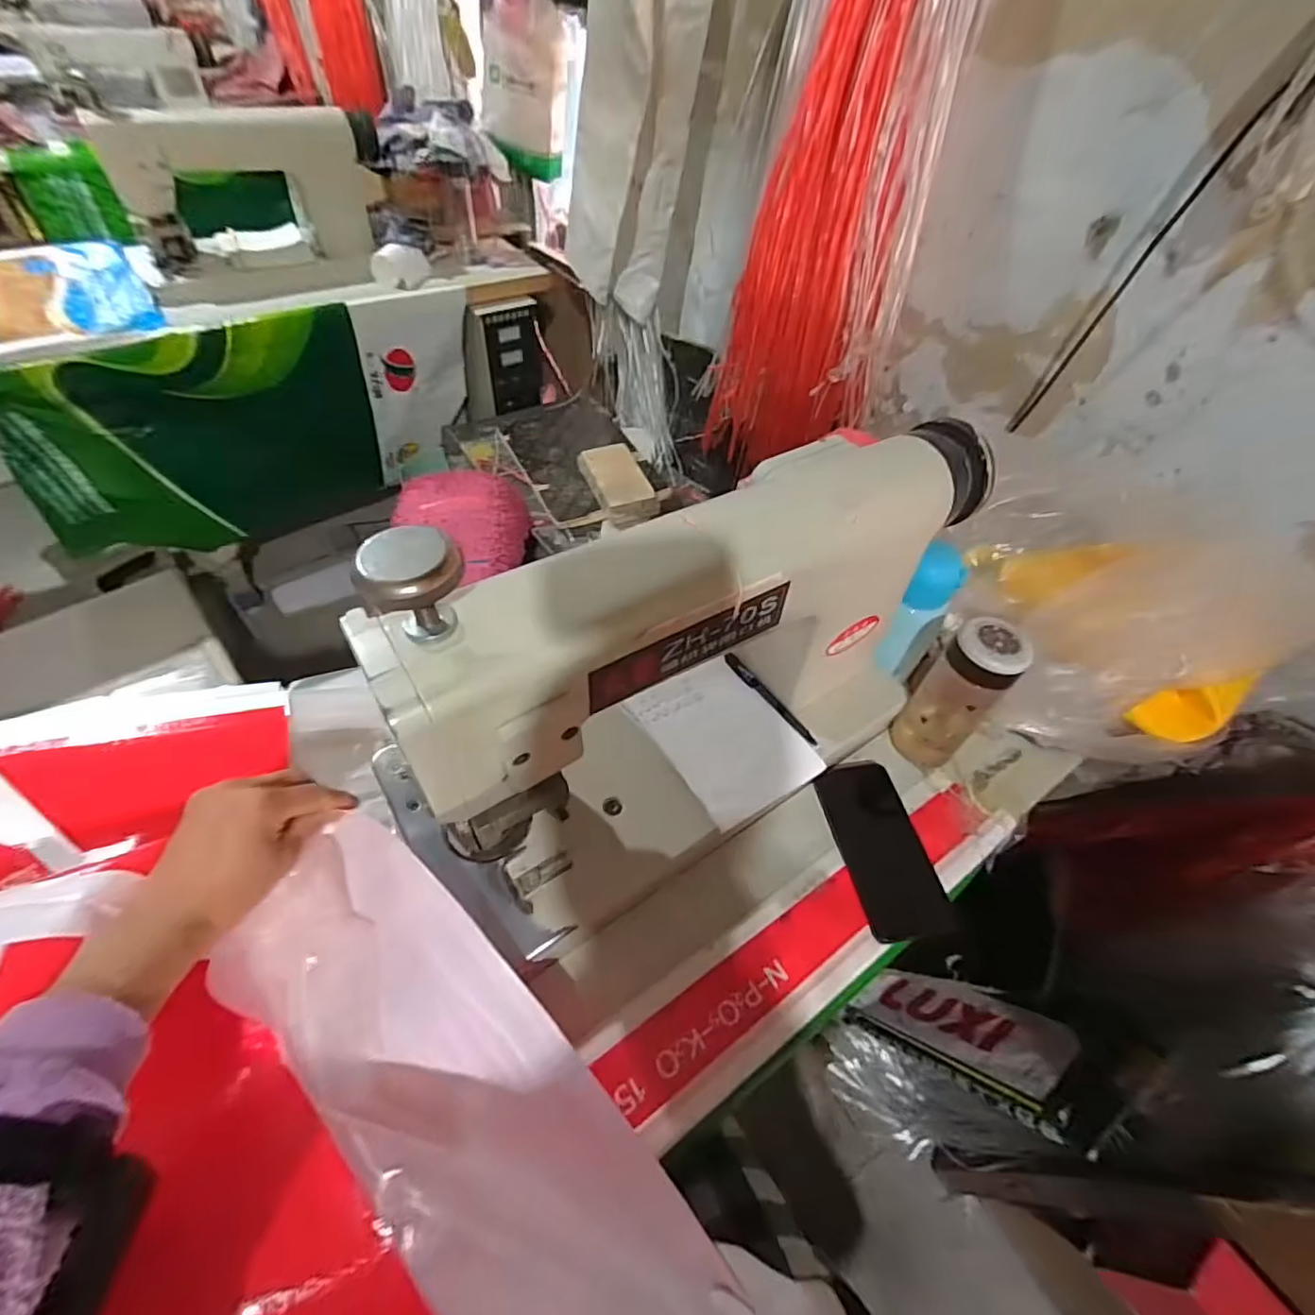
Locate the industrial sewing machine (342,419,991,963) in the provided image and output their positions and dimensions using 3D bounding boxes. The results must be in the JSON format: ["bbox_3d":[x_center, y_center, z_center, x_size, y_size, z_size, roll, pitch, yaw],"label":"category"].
[{"bbox_3d":[0.064,0.004,0.490,0.515,0.273,0.156,-31,59,-26],"label":"industrial sewing machine"}]

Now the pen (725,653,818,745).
[{"bbox_3d":[0.115,0.041,0.613,0.013,0.006,0.131,-28,58,-25],"label":"pen"}]

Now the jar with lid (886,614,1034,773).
[{"bbox_3d":[0.299,0.038,0.592,0.061,0.169,0.068,-33,60,-27],"label":"jar with lid"}]

